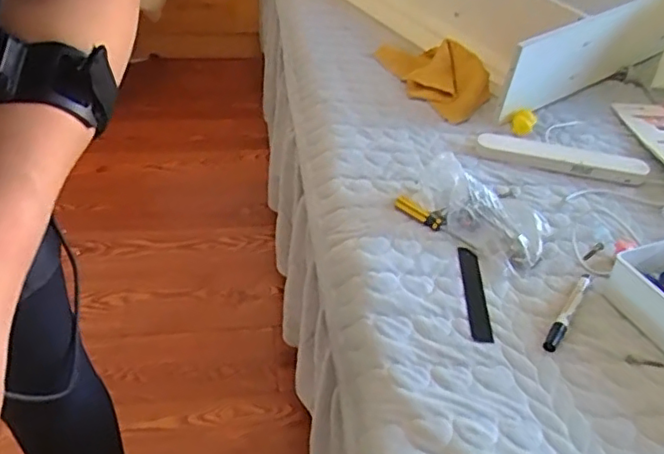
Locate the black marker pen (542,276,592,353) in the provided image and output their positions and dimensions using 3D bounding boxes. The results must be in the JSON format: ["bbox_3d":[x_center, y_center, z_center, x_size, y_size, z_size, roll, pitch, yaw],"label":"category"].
[{"bbox_3d":[0.267,0.092,0.686,0.013,0.017,0.130,27,48,22],"label":"black marker pen"}]

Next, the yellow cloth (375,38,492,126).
[{"bbox_3d":[0.176,-0.282,1.067,0.132,0.050,0.242,-25,51,-27],"label":"yellow cloth"}]

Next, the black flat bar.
[{"bbox_3d":[0.166,0.077,0.713,0.023,0.008,0.152,1,38,1],"label":"black flat bar"}]

